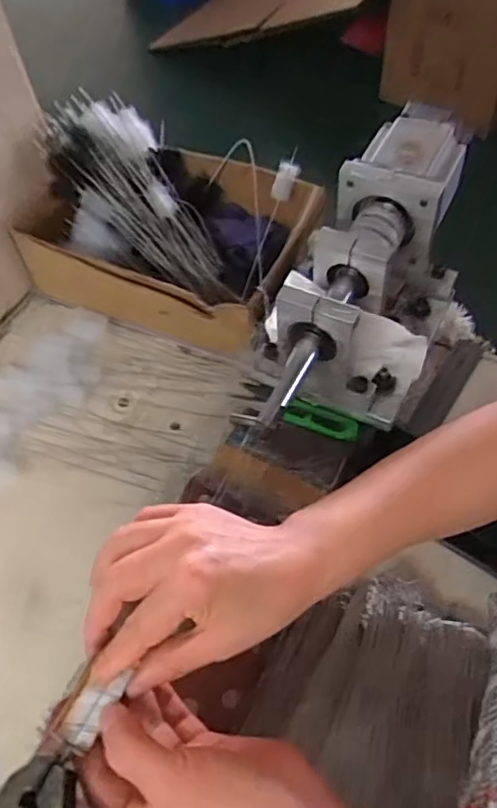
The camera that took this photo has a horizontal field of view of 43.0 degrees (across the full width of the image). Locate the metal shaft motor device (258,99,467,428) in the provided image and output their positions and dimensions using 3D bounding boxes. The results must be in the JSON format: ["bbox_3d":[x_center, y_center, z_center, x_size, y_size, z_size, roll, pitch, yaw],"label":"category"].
[{"bbox_3d":[0.104,-0.091,0.532,0.116,0.138,0.321,16,58,15],"label":"metal shaft motor device"}]

